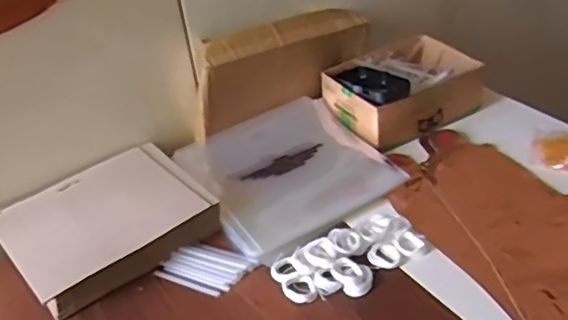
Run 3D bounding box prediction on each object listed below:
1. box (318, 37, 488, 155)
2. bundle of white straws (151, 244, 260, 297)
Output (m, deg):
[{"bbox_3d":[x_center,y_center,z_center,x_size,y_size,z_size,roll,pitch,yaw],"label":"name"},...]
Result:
[{"bbox_3d":[0.160,-0.099,0.809,0.181,0.076,0.129,-23,39,-21],"label":"box"},{"bbox_3d":[-0.082,0.115,0.631,0.092,0.010,0.057,13,41,25],"label":"bundle of white straws"}]

